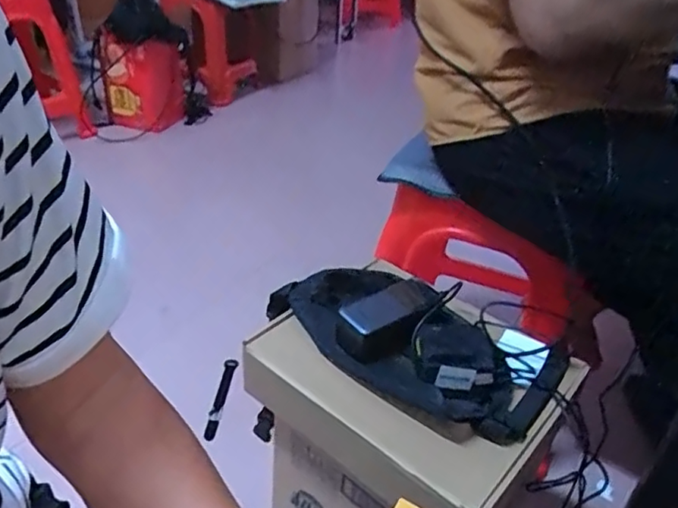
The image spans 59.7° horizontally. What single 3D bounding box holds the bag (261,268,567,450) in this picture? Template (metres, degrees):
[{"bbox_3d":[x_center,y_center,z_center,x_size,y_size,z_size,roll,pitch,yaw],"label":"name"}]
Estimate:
[{"bbox_3d":[0.084,0.093,0.708,0.343,0.059,0.180,21,36,24],"label":"bag"}]

